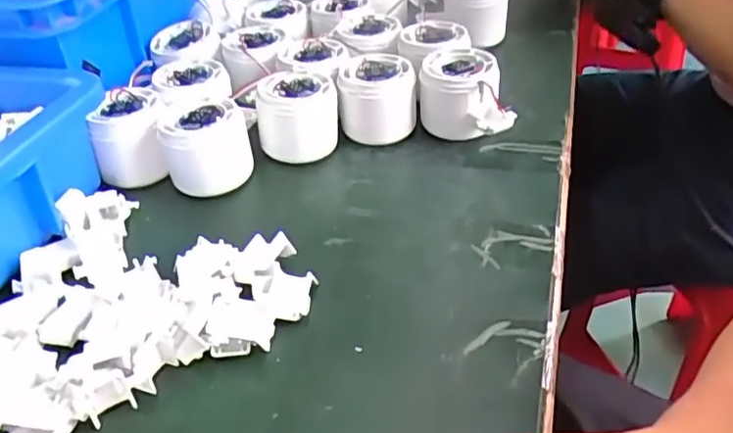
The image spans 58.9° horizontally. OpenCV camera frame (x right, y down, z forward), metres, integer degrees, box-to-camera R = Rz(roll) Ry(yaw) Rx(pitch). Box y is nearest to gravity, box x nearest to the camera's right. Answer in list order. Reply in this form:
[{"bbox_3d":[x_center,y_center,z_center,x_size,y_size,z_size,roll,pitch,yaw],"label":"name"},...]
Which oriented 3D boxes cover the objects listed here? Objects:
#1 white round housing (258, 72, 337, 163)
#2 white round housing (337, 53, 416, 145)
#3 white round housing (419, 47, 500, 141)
[{"bbox_3d":[-0.049,-0.071,0.475,0.059,0.055,0.059,-8,38,-4],"label":"white round housing"},{"bbox_3d":[0.010,-0.091,0.497,0.058,0.048,0.059,-1,38,5],"label":"white round housing"},{"bbox_3d":[0.071,-0.093,0.495,0.057,0.049,0.062,12,41,21],"label":"white round housing"}]

